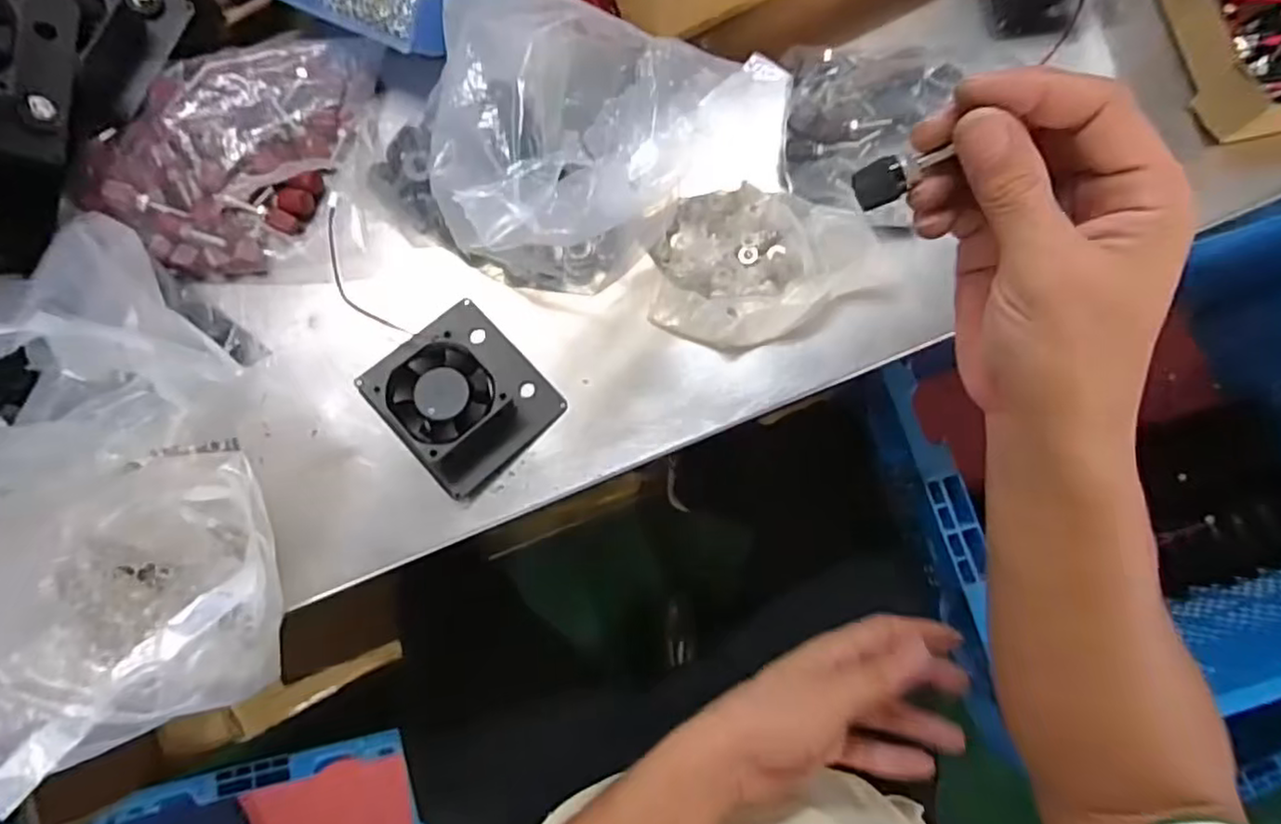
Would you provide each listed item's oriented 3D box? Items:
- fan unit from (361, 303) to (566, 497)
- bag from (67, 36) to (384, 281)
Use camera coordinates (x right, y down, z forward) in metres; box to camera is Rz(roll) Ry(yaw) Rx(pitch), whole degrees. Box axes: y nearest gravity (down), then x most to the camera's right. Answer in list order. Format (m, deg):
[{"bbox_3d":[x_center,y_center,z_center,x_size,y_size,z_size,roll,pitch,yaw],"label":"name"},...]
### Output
[{"bbox_3d":[-0.107,-0.012,0.394,0.084,0.034,0.094,-41,81,-7],"label":"fan unit"},{"bbox_3d":[-0.262,-0.164,0.420,0.177,0.044,0.149,-1,79,1],"label":"bag"}]

